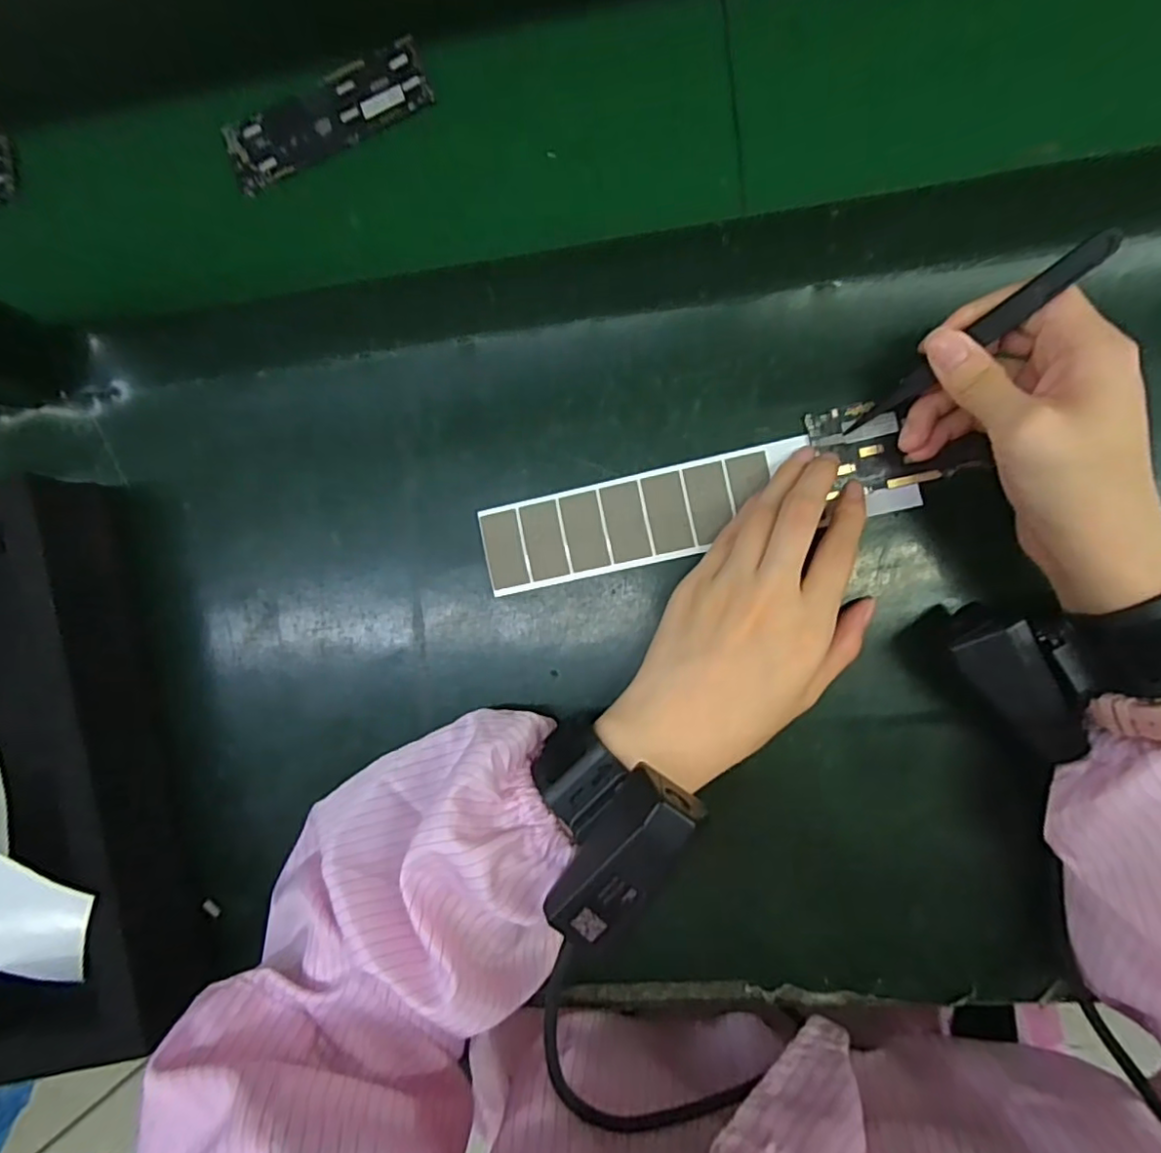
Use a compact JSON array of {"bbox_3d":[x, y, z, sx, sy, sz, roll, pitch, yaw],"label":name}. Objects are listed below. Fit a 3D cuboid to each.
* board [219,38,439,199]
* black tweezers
[{"bbox_3d":[-0.144,-0.262,0.352,0.121,0.009,0.042,-24,86,7],"label":"board"},{"bbox_3d":[0.163,-0.098,0.263,0.011,0.009,0.111,55,136,5],"label":"black tweezers"}]

